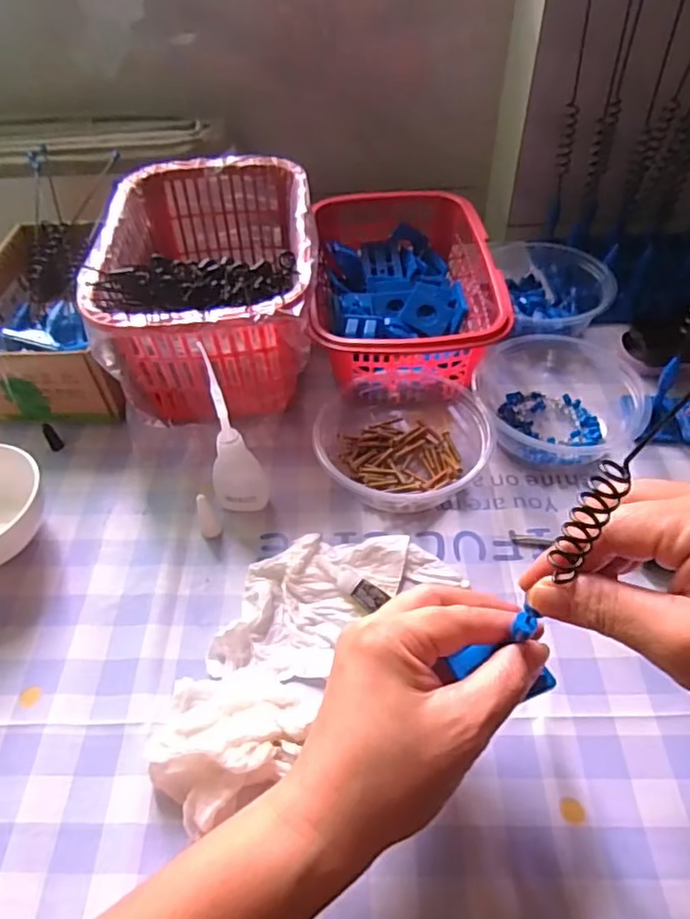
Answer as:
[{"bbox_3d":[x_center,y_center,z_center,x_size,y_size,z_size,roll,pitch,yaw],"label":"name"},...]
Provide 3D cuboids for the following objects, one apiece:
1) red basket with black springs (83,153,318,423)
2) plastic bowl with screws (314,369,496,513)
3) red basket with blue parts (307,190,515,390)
[{"bbox_3d":[-0.101,-0.136,0.489,0.154,0.111,0.227,-8,50,-3],"label":"red basket with black springs"},{"bbox_3d":[0.038,-0.014,0.427,0.127,0.037,0.114,2,50,5],"label":"plastic bowl with screws"},{"bbox_3d":[0.047,-0.140,0.508,0.136,0.068,0.206,-3,50,1],"label":"red basket with blue parts"}]

